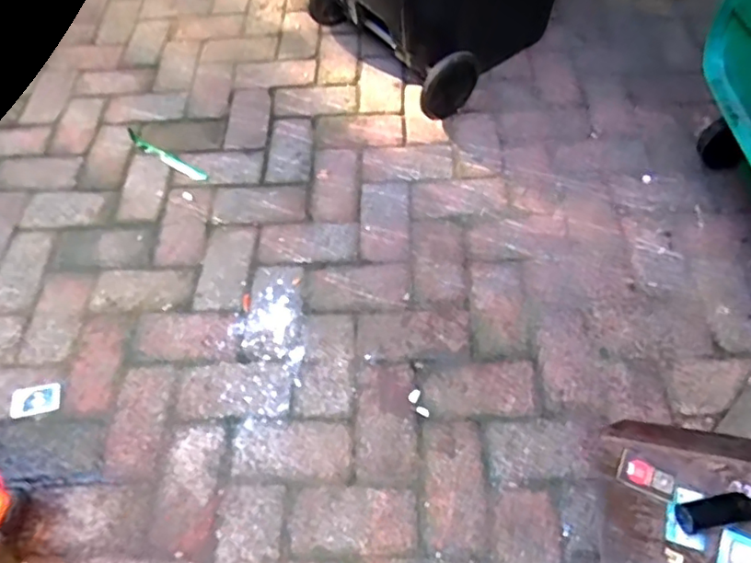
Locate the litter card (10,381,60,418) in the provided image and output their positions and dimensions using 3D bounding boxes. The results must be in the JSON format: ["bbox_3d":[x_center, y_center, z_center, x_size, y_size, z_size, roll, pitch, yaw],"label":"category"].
[{"bbox_3d":[-0.681,0.238,1.159,0.100,0.004,0.064,-14,57,-1],"label":"litter card"}]

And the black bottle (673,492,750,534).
[{"bbox_3d":[0.529,0.346,0.877,0.136,0.051,0.043,-11,57,-4],"label":"black bottle"}]

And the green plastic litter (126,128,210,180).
[{"bbox_3d":[-0.545,-0.324,1.489,0.292,0.008,0.034,30,64,20],"label":"green plastic litter"}]

